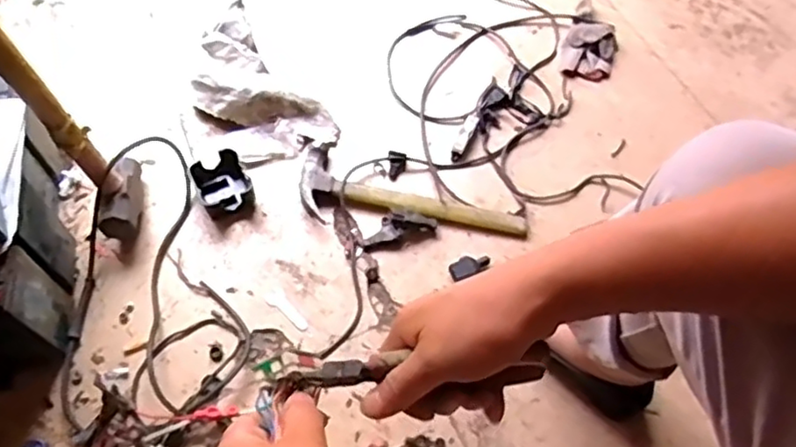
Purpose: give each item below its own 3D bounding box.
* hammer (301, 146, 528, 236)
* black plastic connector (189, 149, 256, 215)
[{"bbox_3d":[0.014,-0.016,0.906,0.317,0.030,0.100,18,61,7],"label":"hammer"},{"bbox_3d":[-0.242,-0.050,0.908,0.070,0.036,0.093,-25,65,-16],"label":"black plastic connector"}]

